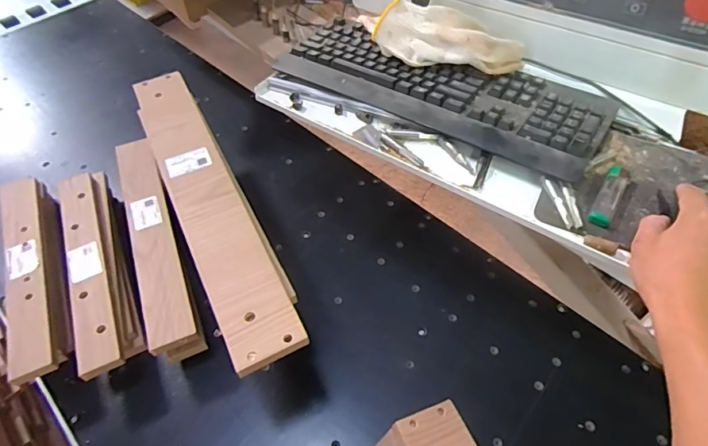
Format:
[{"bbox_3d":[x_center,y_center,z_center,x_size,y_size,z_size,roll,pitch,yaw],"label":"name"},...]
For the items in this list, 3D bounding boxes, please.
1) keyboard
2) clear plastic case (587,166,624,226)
[{"bbox_3d":[0.110,-0.186,0.609,0.436,0.023,0.154,27,58,21],"label":"keyboard"},{"bbox_3d":[0.283,-0.032,0.494,0.022,0.013,0.088,27,58,21],"label":"clear plastic case"}]

